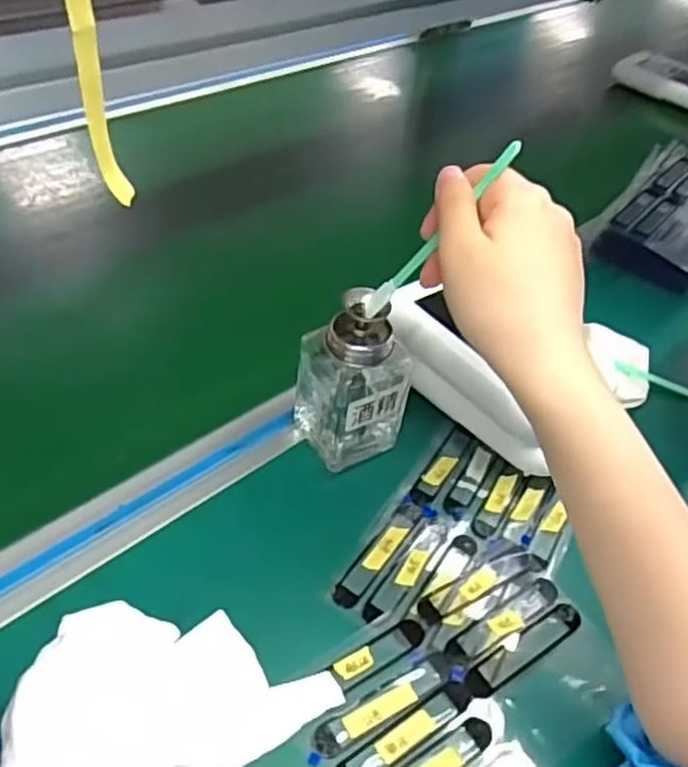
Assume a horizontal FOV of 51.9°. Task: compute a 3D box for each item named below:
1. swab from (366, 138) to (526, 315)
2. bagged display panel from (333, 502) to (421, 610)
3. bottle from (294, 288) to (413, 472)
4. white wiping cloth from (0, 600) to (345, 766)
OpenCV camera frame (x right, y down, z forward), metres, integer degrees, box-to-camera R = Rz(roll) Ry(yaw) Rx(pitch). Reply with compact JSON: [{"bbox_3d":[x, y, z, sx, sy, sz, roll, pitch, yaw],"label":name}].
[{"bbox_3d":[0.045,-0.073,0.351,0.007,0.120,0.010,33,43,-12],"label":"swab"},{"bbox_3d":[0.021,0.096,0.408,0.017,0.004,0.080,30,48,19],"label":"bagged display panel"},{"bbox_3d":[0.007,-0.001,0.428,0.058,0.113,0.053,-18,50,-24],"label":"bottle"},{"bbox_3d":[-0.086,0.142,0.329,0.128,0.029,0.103,-27,55,-31],"label":"white wiping cloth"}]

